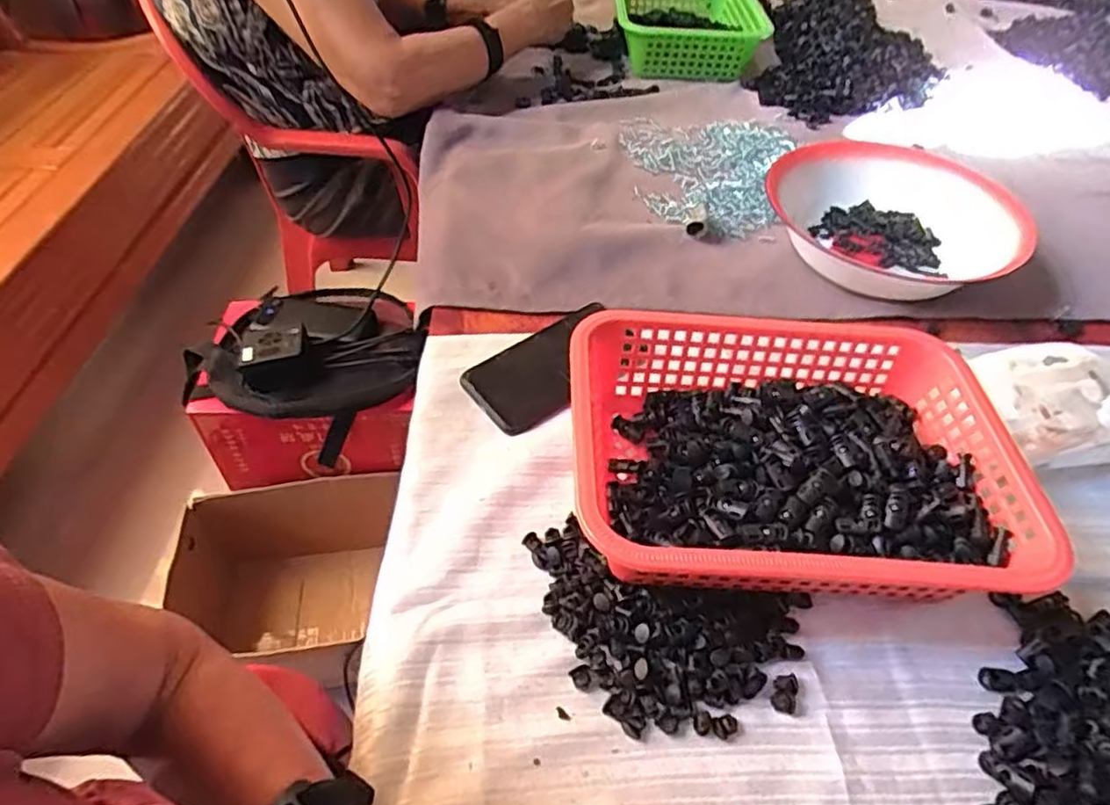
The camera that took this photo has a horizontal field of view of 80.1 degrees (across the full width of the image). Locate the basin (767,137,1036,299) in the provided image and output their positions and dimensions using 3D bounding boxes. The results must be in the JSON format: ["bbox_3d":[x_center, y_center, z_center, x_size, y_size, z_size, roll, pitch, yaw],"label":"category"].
[{"bbox_3d":[0.347,-0.192,0.695,0.198,0.065,0.238,-33,58,-27],"label":"basin"}]

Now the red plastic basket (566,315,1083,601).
[{"bbox_3d":[0.164,0.037,0.469,0.288,0.085,0.212,1,49,-1],"label":"red plastic basket"}]

